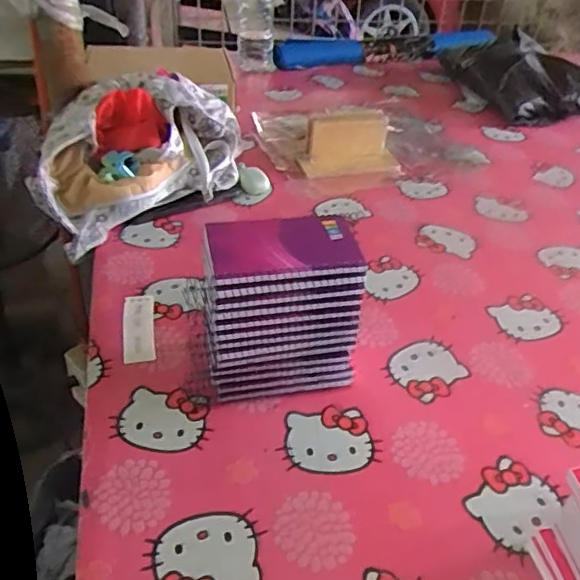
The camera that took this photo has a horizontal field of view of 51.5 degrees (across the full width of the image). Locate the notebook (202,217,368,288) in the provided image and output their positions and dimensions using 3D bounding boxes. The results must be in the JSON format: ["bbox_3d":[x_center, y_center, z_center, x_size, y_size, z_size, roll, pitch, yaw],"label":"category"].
[{"bbox_3d":[-0.008,-0.042,0.532,0.132,0.017,0.091,-4,38,-11],"label":"notebook"}]

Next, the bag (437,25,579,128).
[{"bbox_3d":[0.508,-0.449,1.265,0.248,0.101,0.278,-8,39,-16],"label":"bag"}]

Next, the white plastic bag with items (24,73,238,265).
[{"bbox_3d":[-0.197,-0.195,0.838,0.305,0.143,0.174,-23,45,-31],"label":"white plastic bag with items"}]

